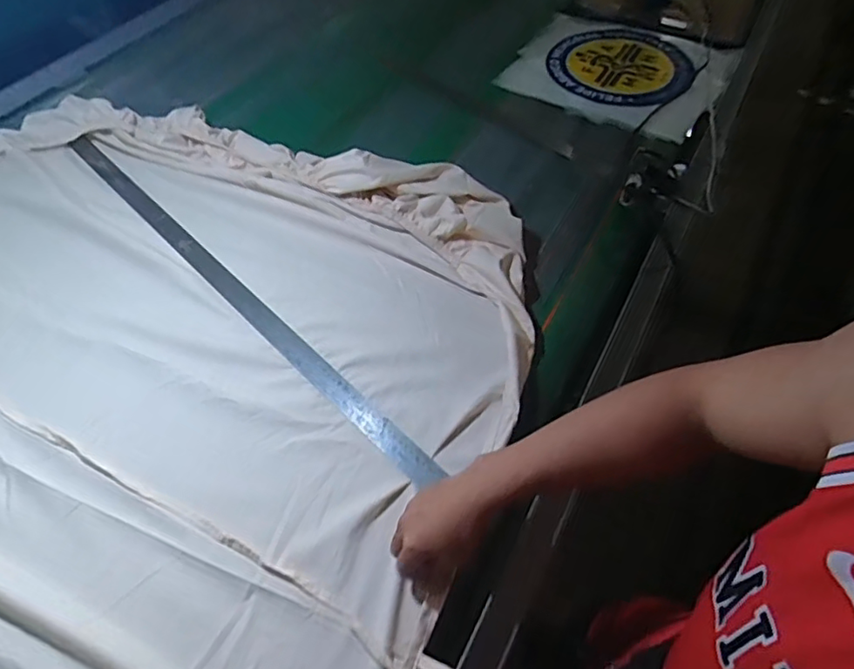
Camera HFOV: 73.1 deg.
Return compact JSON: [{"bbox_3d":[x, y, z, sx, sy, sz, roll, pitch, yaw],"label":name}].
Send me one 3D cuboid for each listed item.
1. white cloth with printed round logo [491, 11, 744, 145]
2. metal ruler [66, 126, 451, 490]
[{"bbox_3d":[0.396,-0.556,1.192,0.399,0.029,0.394,26,51,19],"label":"white cloth with printed round logo"},{"bbox_3d":[-0.314,-0.088,0.857,0.034,0.010,0.891,-40,61,-23],"label":"metal ruler"}]

